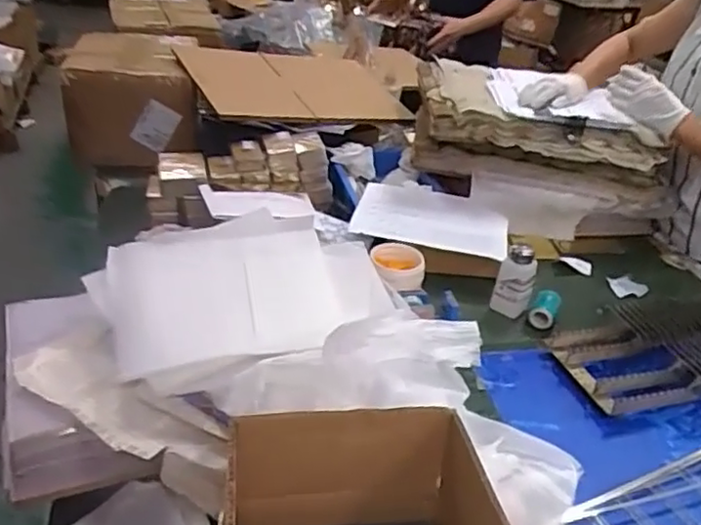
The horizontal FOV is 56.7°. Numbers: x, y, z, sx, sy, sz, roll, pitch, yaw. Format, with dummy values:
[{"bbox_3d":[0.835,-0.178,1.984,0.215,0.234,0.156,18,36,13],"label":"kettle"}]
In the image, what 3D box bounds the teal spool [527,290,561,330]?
[{"bbox_3d":[0.338,0.084,1.135,0.046,0.048,0.063,21,35,23],"label":"teal spool"}]

